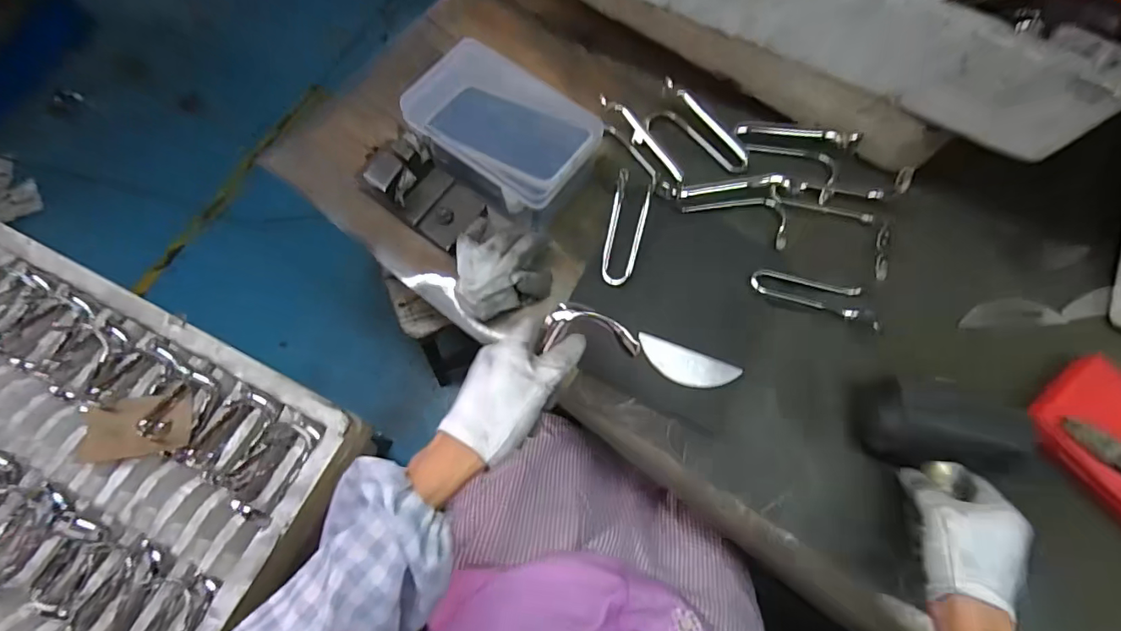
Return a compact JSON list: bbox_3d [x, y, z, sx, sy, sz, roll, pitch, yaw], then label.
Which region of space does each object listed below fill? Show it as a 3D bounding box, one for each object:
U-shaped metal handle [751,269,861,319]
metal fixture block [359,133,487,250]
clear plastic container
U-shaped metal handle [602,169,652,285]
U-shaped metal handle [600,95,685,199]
[{"bbox_3d":[0.243,-0.022,0.518,0.105,0.009,0.031,11,88,2],"label":"U-shaped metal handle"},{"bbox_3d":[-0.138,-0.126,0.510,0.112,0.066,0.068,35,75,9],"label":"metal fixture block"},{"bbox_3d":[-0.059,-0.176,0.526,0.175,0.075,0.119,37,75,10],"label":"clear plastic container"},{"bbox_3d":[0.064,-0.085,0.505,0.035,0.010,0.112,11,87,11],"label":"U-shaped metal handle"},{"bbox_3d":[0.087,-0.177,0.552,0.032,0.037,0.124,-32,76,-10],"label":"U-shaped metal handle"}]

